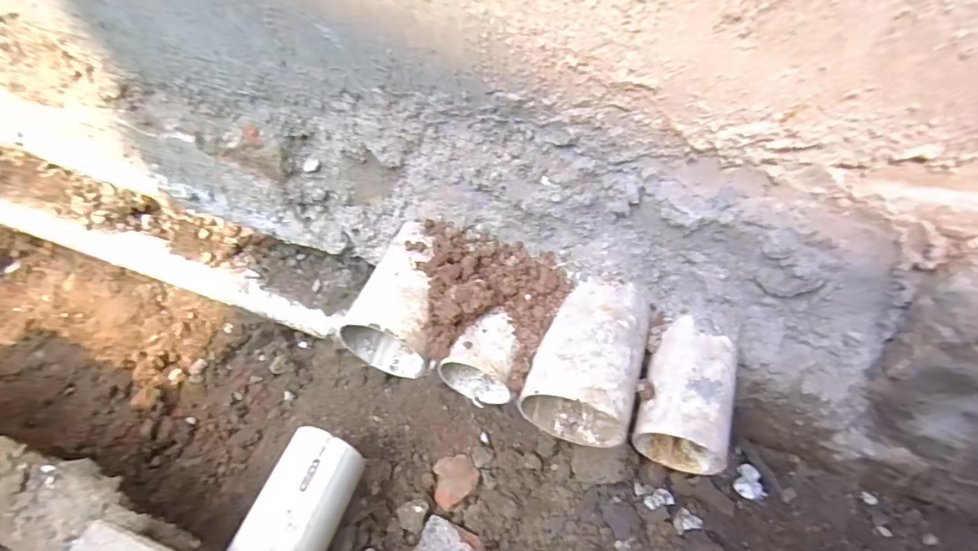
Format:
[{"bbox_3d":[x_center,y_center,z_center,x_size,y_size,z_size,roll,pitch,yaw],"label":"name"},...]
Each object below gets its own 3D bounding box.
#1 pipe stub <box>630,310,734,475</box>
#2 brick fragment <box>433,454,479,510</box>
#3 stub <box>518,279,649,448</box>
[{"bbox_3d":[0.219,0.133,0.540,0.086,0.094,0.131,17,52,16],"label":"pipe stub"},{"bbox_3d":[-0.055,0.320,0.766,0.078,0.017,0.074,-24,58,16],"label":"brick fragment"},{"bbox_3d":[0.114,0.096,0.554,0.108,0.113,0.151,15,52,15],"label":"stub"}]

